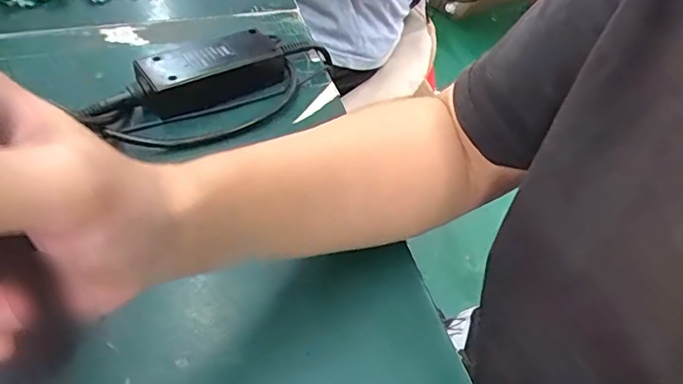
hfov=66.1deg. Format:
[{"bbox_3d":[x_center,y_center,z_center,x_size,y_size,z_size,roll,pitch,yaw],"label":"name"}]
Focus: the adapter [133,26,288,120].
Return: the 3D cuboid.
[{"bbox_3d":[-0.109,-0.104,0.452,0.125,0.039,0.055,-26,53,-25],"label":"adapter"}]

